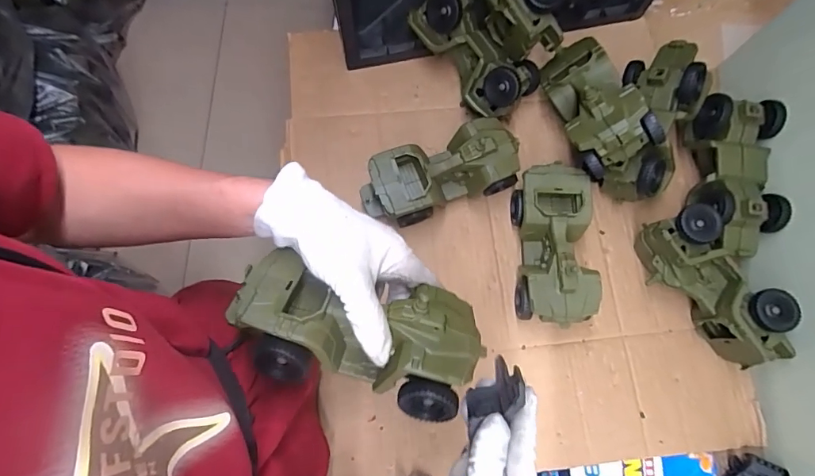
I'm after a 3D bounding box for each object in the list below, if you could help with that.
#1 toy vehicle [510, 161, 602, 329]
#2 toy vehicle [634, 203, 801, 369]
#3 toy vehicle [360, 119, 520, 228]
[{"bbox_3d":[0.171,0.009,0.520,0.079,0.084,0.177,1,76,-1],"label":"toy vehicle"},{"bbox_3d":[0.345,0.059,0.508,0.081,0.087,0.190,-34,79,-9],"label":"toy vehicle"},{"bbox_3d":[0.039,-0.074,0.538,0.190,0.086,0.077,-21,77,-6],"label":"toy vehicle"}]

